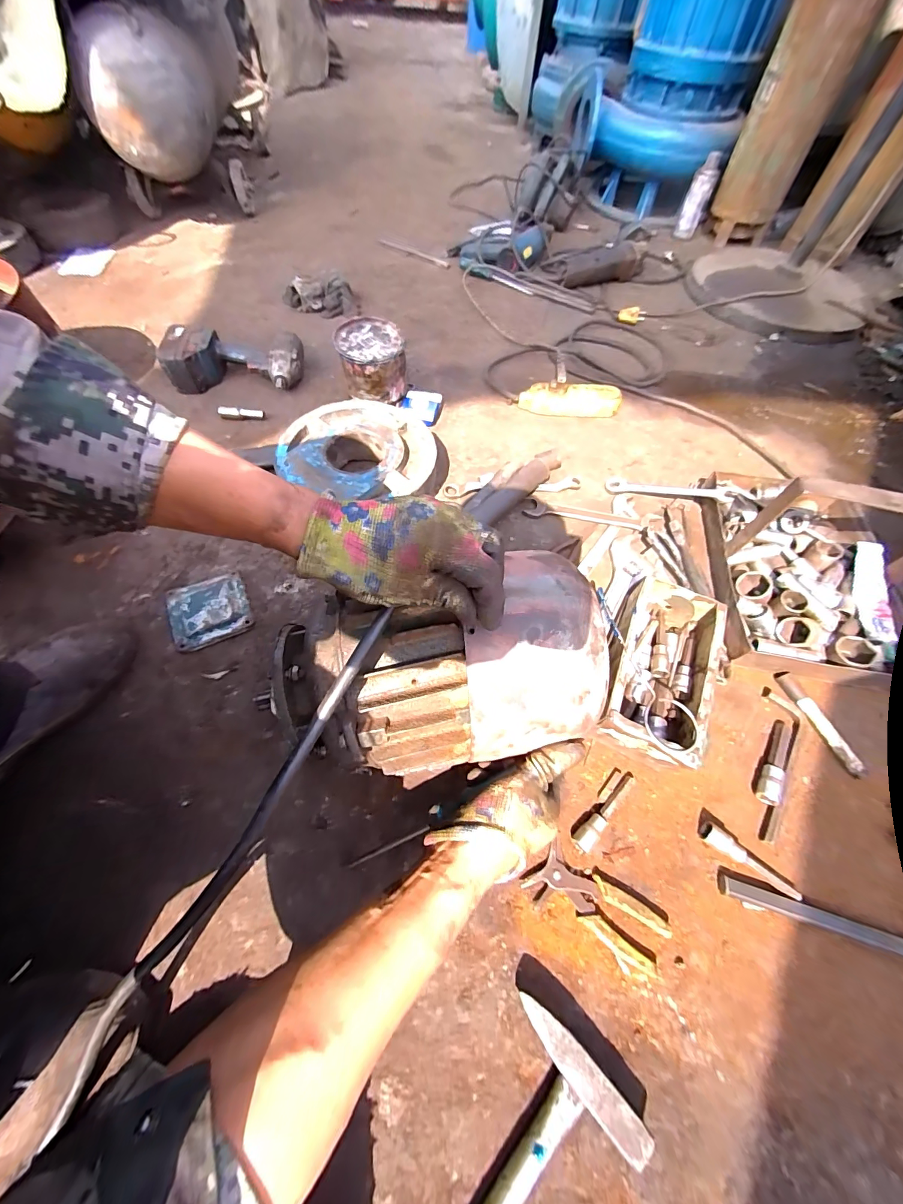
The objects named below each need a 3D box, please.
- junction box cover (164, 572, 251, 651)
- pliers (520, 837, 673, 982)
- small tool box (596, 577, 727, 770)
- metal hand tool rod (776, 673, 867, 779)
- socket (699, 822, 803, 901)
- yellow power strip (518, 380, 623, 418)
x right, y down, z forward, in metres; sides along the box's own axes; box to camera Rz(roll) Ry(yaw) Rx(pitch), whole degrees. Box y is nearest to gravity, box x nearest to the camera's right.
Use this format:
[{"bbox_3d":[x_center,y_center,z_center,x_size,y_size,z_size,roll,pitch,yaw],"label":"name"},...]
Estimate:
[{"bbox_3d":[-0.329,0.010,0.550,0.097,0.018,0.094,-23,64,-13],"label":"junction box cover"},{"bbox_3d":[0.145,0.307,0.407,0.135,0.015,0.059,33,65,16],"label":"pliers"},{"bbox_3d":[0.244,0.082,0.495,0.111,0.083,0.211,24,62,11],"label":"small tool box"},{"bbox_3d":[0.452,0.147,0.499,0.020,0.013,0.130,-19,63,-11],"label":"metal hand tool rod"},{"bbox_3d":[0.310,0.268,0.423,0.099,0.019,0.021,30,65,14],"label":"socket"},{"bbox_3d":[0.227,-0.388,0.779,0.190,0.040,0.058,3,61,-1],"label":"yellow power strip"}]

